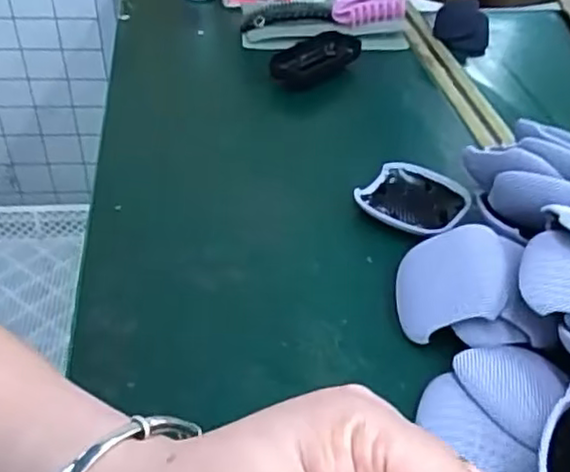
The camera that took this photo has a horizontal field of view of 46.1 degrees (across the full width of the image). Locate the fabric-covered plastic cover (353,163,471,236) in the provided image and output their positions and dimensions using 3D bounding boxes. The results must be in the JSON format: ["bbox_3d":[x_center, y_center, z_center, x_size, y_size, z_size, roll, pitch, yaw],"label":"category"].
[{"bbox_3d":[0.103,-0.029,0.540,0.075,0.014,0.079,28,45,27],"label":"fabric-covered plastic cover"}]

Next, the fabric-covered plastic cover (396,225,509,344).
[{"bbox_3d":[0.111,0.028,0.445,0.078,0.013,0.080,-21,39,22],"label":"fabric-covered plastic cover"}]

